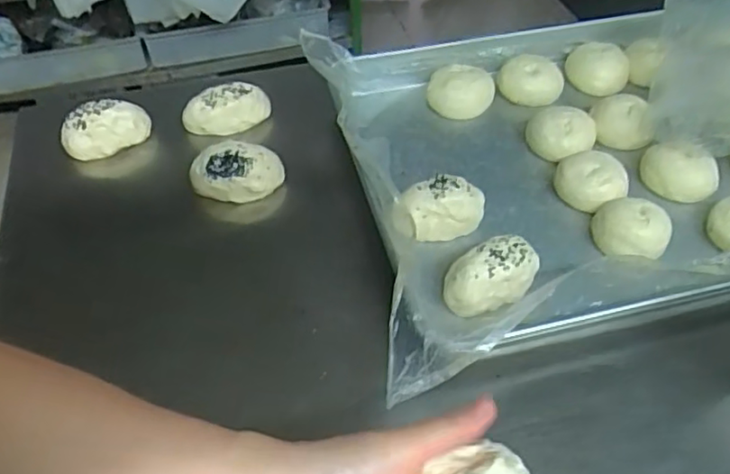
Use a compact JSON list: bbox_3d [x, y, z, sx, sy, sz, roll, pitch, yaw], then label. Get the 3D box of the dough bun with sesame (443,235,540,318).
[{"bbox_3d":[0.111,0.032,0.540,0.086,0.038,0.054,-20,53,-16],"label":"dough bun with sesame"}]

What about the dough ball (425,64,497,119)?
[{"bbox_3d":[0.113,-0.172,0.717,0.067,0.038,0.064,0,50,0],"label":"dough ball"}]

